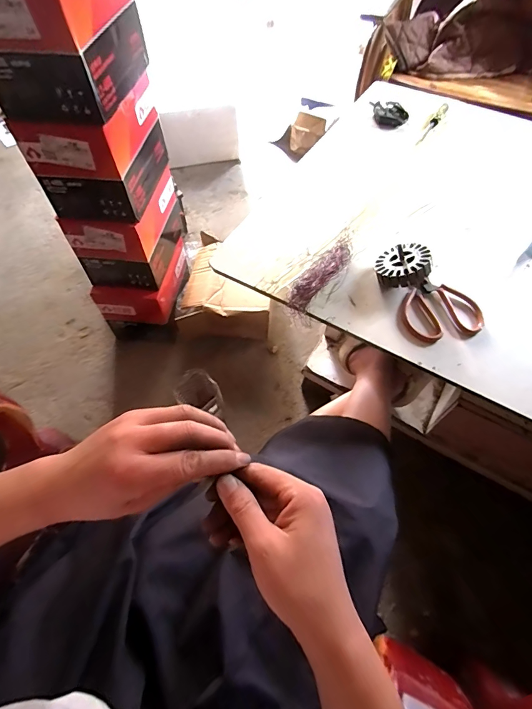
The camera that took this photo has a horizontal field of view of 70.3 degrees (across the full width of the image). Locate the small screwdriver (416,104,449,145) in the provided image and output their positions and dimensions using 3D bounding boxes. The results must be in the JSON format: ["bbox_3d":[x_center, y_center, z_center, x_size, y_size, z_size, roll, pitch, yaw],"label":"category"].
[{"bbox_3d":[0.383,-0.535,0.876,0.025,0.021,0.151,29,65,17],"label":"small screwdriver"}]

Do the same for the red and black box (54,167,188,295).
[{"bbox_3d":[-0.335,-0.316,0.948,0.175,0.215,0.248,11,61,8],"label":"red and black box"}]

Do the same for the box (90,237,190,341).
[{"bbox_3d":[-0.335,-0.194,1.074,0.181,0.202,0.253,7,60,5],"label":"box"}]

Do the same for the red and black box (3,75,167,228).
[{"bbox_3d":[-0.339,-0.427,0.775,0.180,0.193,0.223,7,60,5],"label":"red and black box"}]

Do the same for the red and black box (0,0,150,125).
[{"bbox_3d":[-0.339,-0.535,0.609,0.193,0.193,0.225,8,61,6],"label":"red and black box"}]

